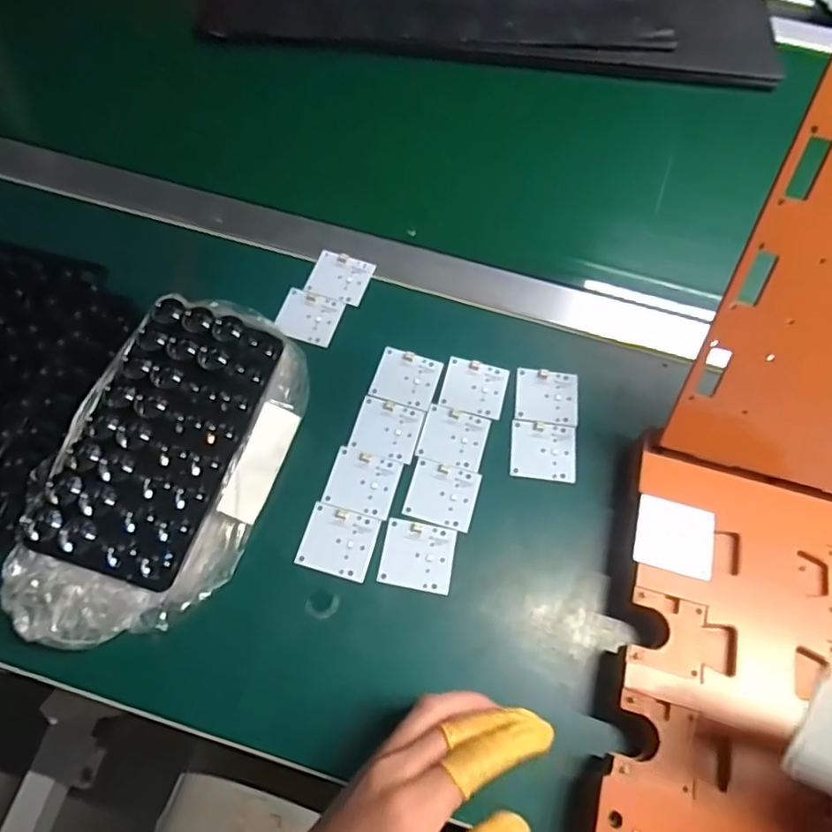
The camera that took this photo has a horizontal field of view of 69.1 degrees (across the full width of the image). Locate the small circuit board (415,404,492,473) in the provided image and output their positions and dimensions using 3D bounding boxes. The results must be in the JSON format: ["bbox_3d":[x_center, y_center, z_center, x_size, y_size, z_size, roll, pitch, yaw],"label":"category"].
[{"bbox_3d":[0.028,0.015,0.445,0.048,0.004,0.044,16,67,5],"label":"small circuit board"}]

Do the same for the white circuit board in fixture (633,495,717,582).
[{"bbox_3d":[0.167,0.077,0.387,0.048,0.004,0.046,15,67,4],"label":"white circuit board in fixture"}]

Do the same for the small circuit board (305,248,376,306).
[{"bbox_3d":[-0.063,-0.115,0.503,0.048,0.004,0.045,18,67,5],"label":"small circuit board"}]

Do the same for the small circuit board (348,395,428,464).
[{"bbox_3d":[-0.021,0.009,0.445,0.047,0.004,0.044,15,67,4],"label":"small circuit board"}]

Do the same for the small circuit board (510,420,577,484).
[{"bbox_3d":[0.094,0.025,0.444,0.047,0.004,0.044,7,67,1],"label":"small circuit board"}]

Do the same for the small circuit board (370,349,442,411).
[{"bbox_3d":[-0.007,-0.029,0.463,0.048,0.004,0.044,16,67,5],"label":"small circuit board"}]

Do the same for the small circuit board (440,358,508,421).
[{"bbox_3d":[0.045,-0.022,0.464,0.048,0.004,0.044,15,67,4],"label":"small circuit board"}]

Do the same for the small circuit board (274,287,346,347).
[{"bbox_3d":[-0.086,-0.080,0.483,0.047,0.005,0.046,17,67,5],"label":"small circuit board"}]

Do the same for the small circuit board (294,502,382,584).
[{"bbox_3d":[-0.052,0.085,0.409,0.048,0.004,0.044,15,67,5],"label":"small circuit board"}]

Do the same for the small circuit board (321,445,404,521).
[{"bbox_3d":[-0.038,0.047,0.427,0.047,0.004,0.044,16,67,5],"label":"small circuit board"}]

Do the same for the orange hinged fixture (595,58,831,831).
[{"bbox_3d":[0.225,0.047,0.312,0.176,0.208,0.380,18,67,6],"label":"orange hinged fixture"}]

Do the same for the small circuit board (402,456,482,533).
[{"bbox_3d":[0.019,0.055,0.426,0.047,0.004,0.044,16,67,5],"label":"small circuit board"}]

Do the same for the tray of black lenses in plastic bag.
[{"bbox_3d":[-0.168,0.032,0.411,0.135,0.038,0.240,21,68,7],"label":"tray of black lenses in plastic bag"}]

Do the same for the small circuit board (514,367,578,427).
[{"bbox_3d":[0.101,-0.015,0.462,0.047,0.004,0.045,8,67,1],"label":"small circuit board"}]

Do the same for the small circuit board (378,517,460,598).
[{"bbox_3d":[0.002,0.094,0.408,0.047,0.004,0.044,11,67,3],"label":"small circuit board"}]

